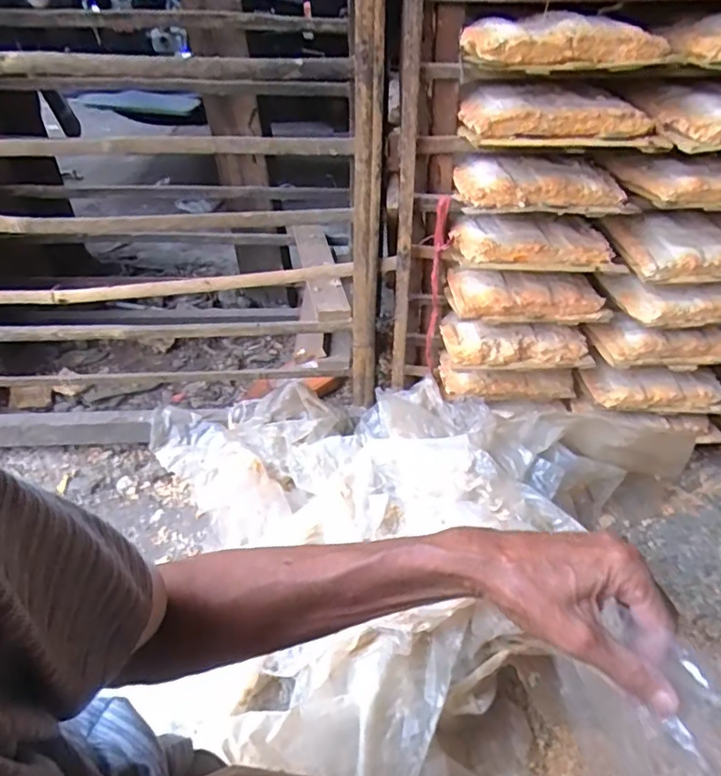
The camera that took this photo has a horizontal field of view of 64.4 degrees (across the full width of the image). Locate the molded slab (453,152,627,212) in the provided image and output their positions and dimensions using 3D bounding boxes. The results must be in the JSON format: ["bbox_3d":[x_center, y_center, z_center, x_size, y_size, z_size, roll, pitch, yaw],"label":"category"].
[{"bbox_3d":[0.236,-0.276,0.761,0.212,0.042,0.113,-4,40,-2],"label":"molded slab"}]

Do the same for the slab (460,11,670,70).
[{"bbox_3d":[0.228,-0.394,0.649,0.212,0.042,0.093,-4,40,-2],"label":"slab"}]

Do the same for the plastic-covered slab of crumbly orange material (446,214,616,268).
[{"bbox_3d":[0.242,-0.209,0.809,0.220,0.040,0.094,-4,40,-1],"label":"plastic-covered slab of crumbly orange material"}]

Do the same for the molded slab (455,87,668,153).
[{"bbox_3d":[0.245,-0.334,0.708,0.229,0.051,0.113,-3,40,0],"label":"molded slab"}]

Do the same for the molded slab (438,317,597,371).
[{"bbox_3d":[0.244,-0.067,0.888,0.230,0.053,0.073,2,40,5],"label":"molded slab"}]

